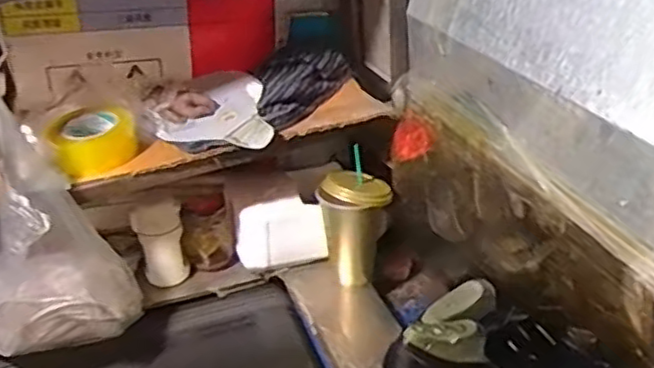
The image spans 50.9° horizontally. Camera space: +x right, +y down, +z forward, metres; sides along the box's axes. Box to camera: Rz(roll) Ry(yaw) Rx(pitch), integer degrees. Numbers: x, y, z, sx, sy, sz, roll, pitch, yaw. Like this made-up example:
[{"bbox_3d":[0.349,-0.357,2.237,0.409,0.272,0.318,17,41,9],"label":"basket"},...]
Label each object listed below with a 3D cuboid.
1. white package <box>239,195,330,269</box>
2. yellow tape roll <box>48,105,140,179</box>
[{"bbox_3d":[-0.076,0.084,1.152,0.147,0.110,0.034,-8,30,-7],"label":"white package"},{"bbox_3d":[-0.347,-0.067,1.032,0.123,0.068,0.118,-3,30,2],"label":"yellow tape roll"}]

